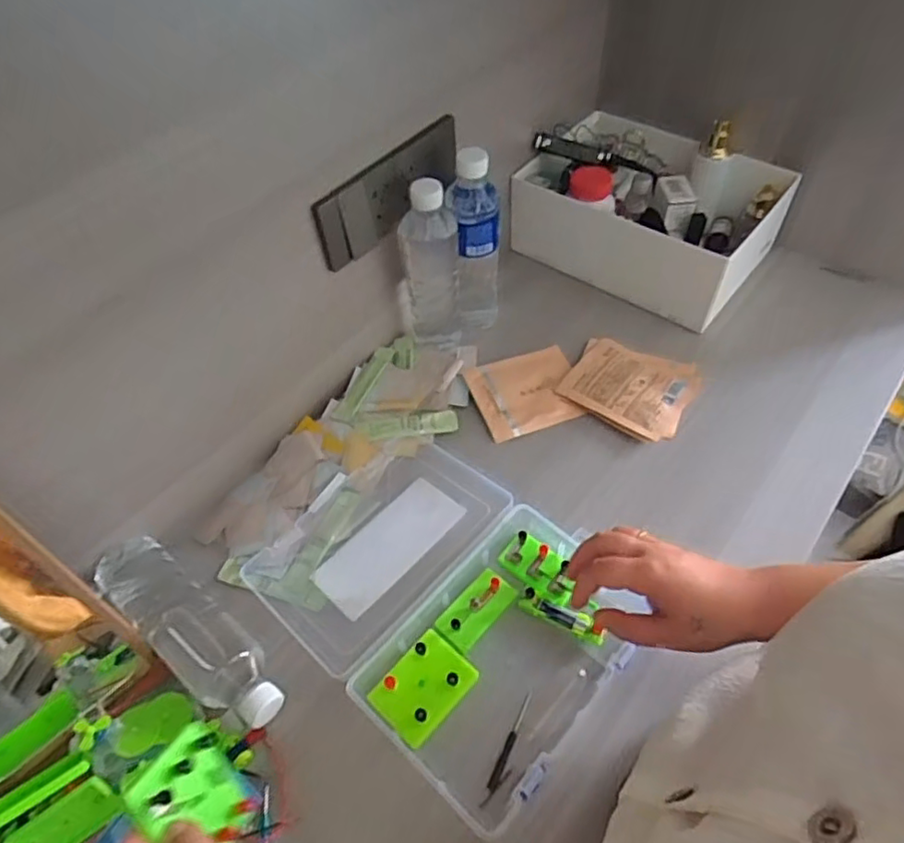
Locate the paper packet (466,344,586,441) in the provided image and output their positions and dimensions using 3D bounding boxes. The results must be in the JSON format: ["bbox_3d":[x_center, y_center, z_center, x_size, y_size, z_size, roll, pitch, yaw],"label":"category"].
[{"bbox_3d":[0.089,-0.039,0.721,0.119,0.006,0.111,-16,54,-8],"label":"paper packet"}]

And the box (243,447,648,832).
[{"bbox_3d":[-0.011,0.155,0.567,0.312,0.041,0.231,35,63,26],"label":"box"}]

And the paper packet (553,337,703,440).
[{"bbox_3d":[0.201,-0.041,0.707,0.131,0.014,0.116,26,59,22],"label":"paper packet"}]

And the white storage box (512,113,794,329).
[{"bbox_3d":[0.253,-0.277,0.806,0.299,0.121,0.209,27,59,22],"label":"white storage box"}]

